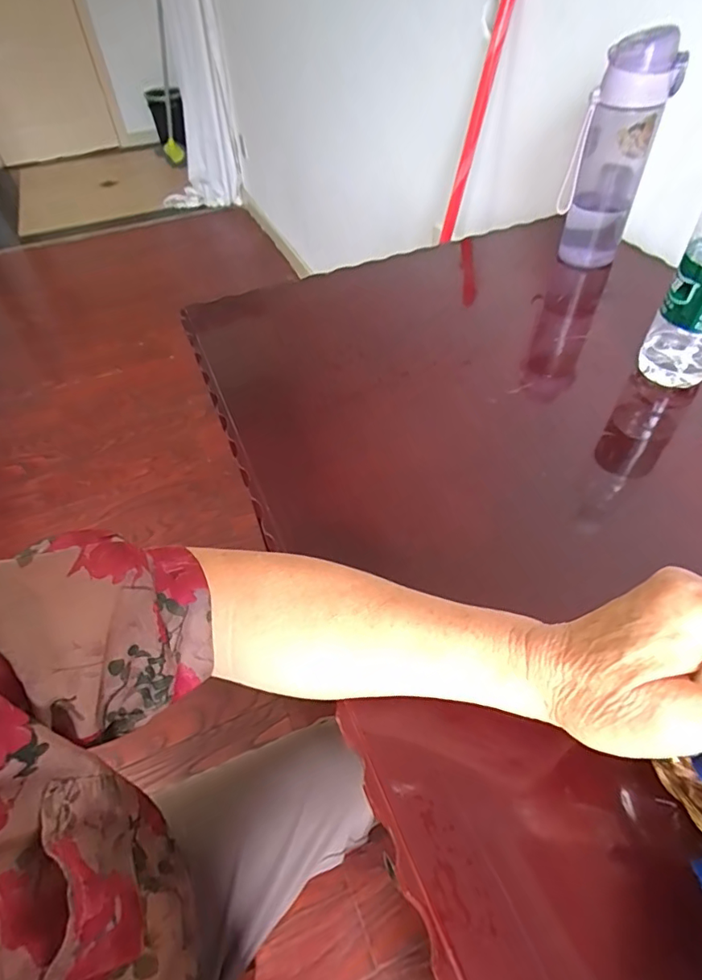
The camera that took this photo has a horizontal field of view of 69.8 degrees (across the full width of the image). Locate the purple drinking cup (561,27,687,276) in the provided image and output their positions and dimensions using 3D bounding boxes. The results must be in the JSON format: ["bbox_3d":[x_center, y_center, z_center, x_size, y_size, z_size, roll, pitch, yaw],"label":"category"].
[{"bbox_3d":[0.292,-0.371,0.569,0.081,0.216,0.073,13,50,14],"label":"purple drinking cup"}]

